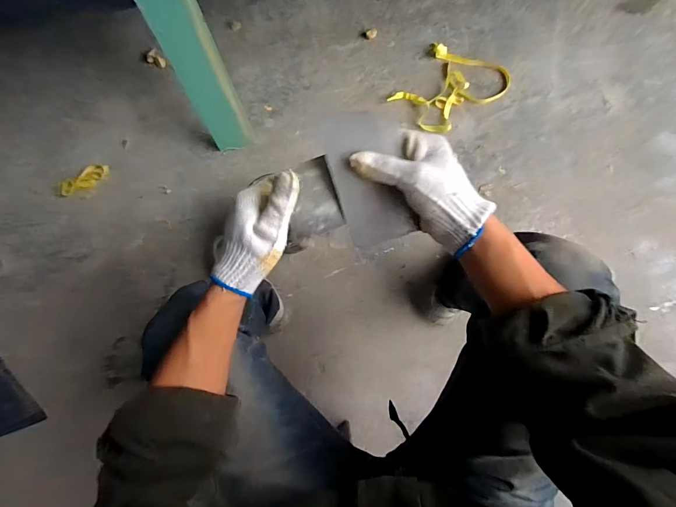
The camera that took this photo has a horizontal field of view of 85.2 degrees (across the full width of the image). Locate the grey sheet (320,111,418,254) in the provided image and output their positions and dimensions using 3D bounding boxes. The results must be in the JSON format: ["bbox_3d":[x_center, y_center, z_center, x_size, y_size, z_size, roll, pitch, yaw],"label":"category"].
[{"bbox_3d":[0.034,-0.071,0.365,0.071,0.007,0.136,-17,112,4],"label":"grey sheet"}]

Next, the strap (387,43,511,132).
[{"bbox_3d":[0.295,-0.429,0.953,0.207,0.017,0.249,43,89,10],"label":"strap"}]

